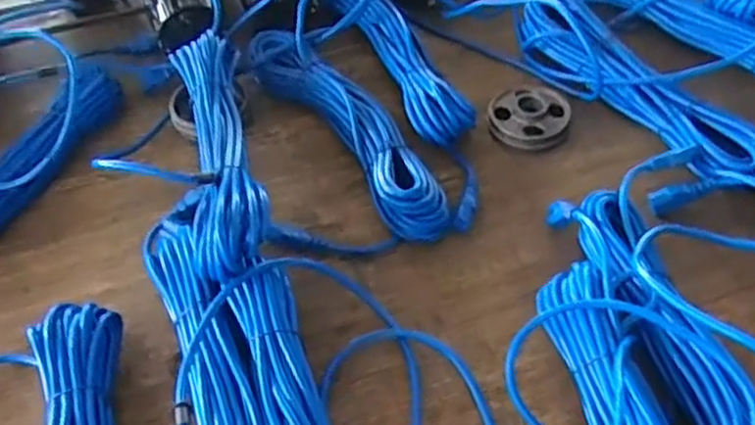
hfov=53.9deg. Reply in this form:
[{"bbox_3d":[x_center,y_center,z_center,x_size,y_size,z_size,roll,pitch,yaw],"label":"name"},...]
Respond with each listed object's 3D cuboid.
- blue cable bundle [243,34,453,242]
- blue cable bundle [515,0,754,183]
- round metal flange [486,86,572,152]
[{"bbox_3d":[-0.035,-0.099,0.815,0.080,0.048,0.349,-29,54,-19],"label":"blue cable bundle"},{"bbox_3d":[0.285,-0.138,0.828,0.083,0.057,0.337,-27,54,-18],"label":"blue cable bundle"},{"bbox_3d":[0.169,-0.109,0.831,0.090,0.026,0.086,-2,50,2],"label":"round metal flange"}]

